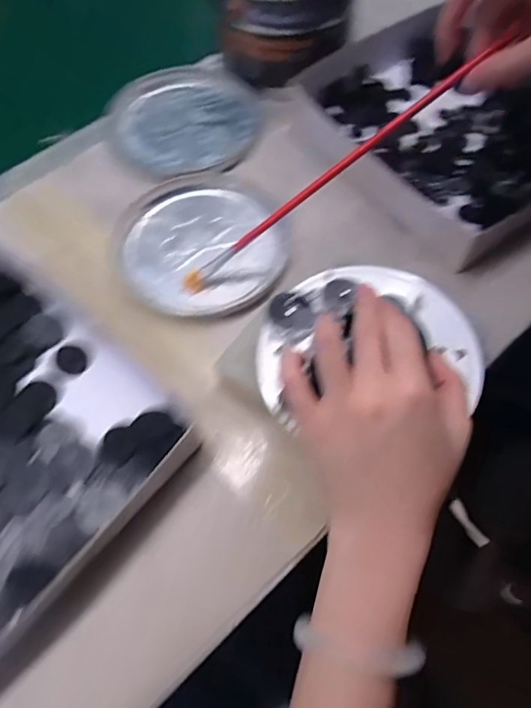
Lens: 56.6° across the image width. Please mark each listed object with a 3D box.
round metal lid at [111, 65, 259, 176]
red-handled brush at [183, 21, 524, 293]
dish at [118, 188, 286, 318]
[{"bbox_3d":[-0.070,-0.206,0.433,0.122,0.012,0.136,-40,68,-17],"label":"round metal lid"},{"bbox_3d":[0.036,-0.112,0.320,0.238,0.011,0.014,-33,63,21],"label":"red-handled brush"},{"bbox_3d":[-0.047,-0.081,0.369,0.113,0.019,0.119,-1,63,2],"label":"dish"}]

